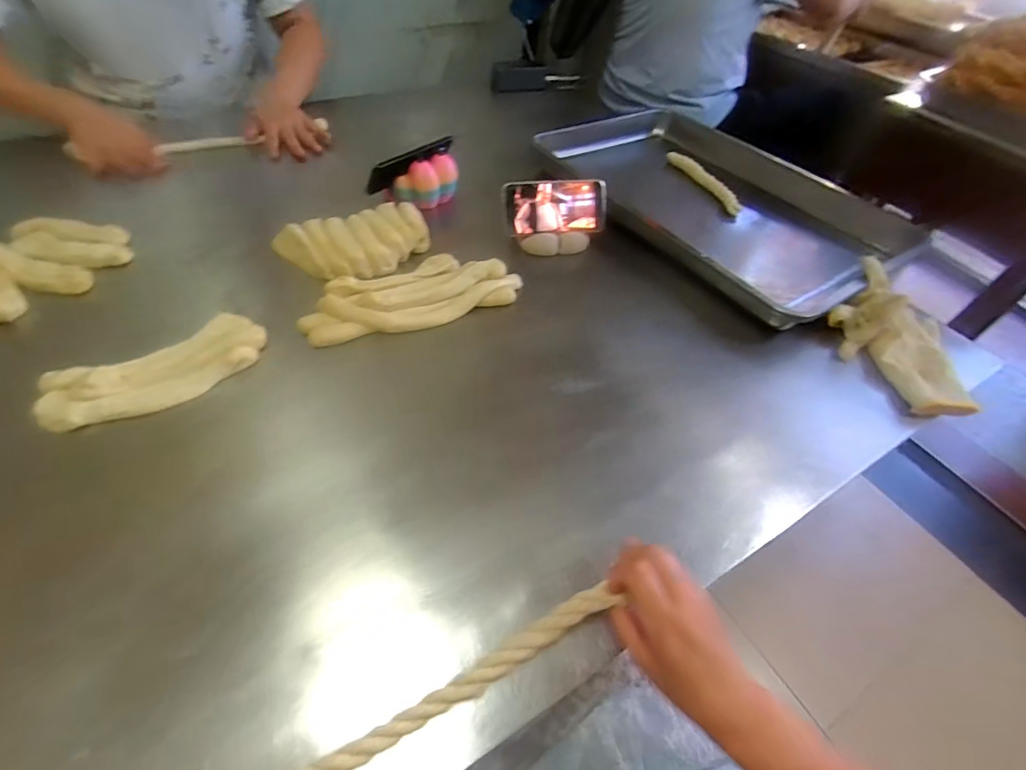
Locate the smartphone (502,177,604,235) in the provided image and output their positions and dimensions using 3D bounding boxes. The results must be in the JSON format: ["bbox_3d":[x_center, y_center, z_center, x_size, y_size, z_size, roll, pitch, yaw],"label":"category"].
[{"bbox_3d":[0.063,-0.261,0.712,0.151,0.074,0.014,-8,19,-13],"label":"smartphone"}]

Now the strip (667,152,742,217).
[{"bbox_3d":[0.345,-0.379,0.885,0.018,0.029,0.206,-15,54,-18],"label":"strip"}]

